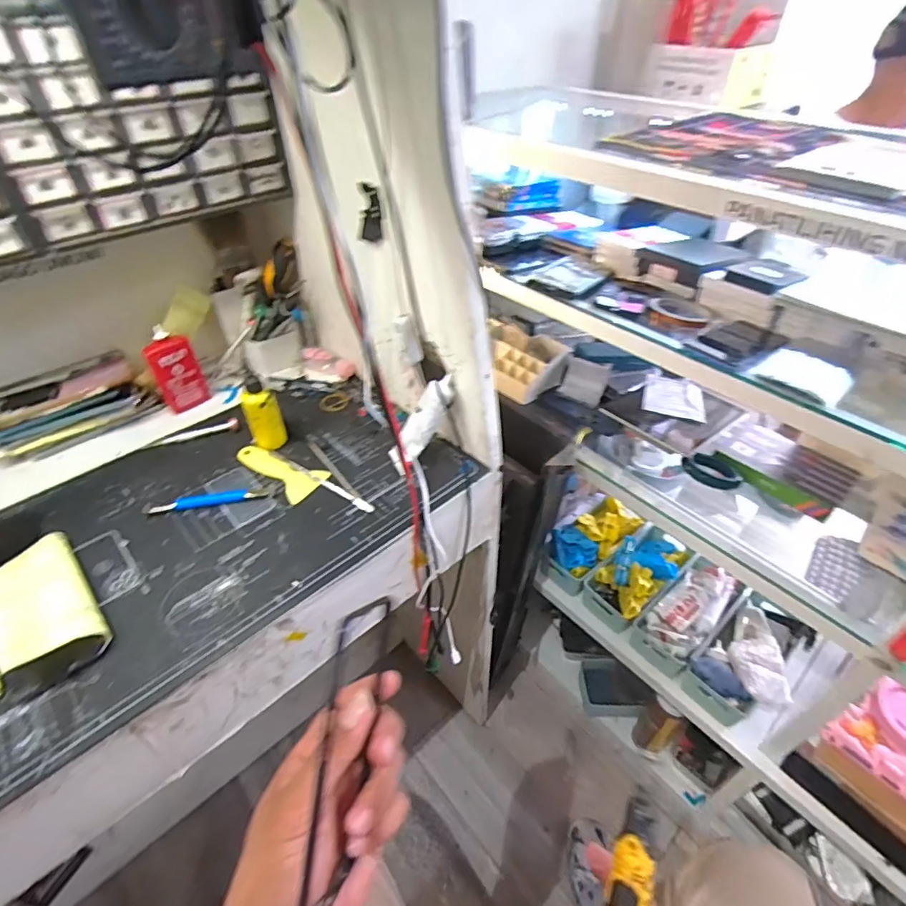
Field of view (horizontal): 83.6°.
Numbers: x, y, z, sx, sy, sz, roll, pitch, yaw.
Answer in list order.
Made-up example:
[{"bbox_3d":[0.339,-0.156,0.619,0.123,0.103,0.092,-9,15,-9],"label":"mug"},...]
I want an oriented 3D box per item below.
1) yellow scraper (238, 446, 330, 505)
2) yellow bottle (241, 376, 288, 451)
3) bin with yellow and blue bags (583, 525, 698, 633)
[{"bbox_3d":[-0.211,0.019,0.606,0.119,0.004,0.054,22,47,23],"label":"yellow scraper"},{"bbox_3d":[-0.230,-0.047,0.617,0.039,0.085,0.038,-17,45,-17],"label":"yellow bottle"},{"bbox_3d":[0.373,0.235,0.998,0.246,0.084,0.117,-31,50,-29],"label":"bin with yellow and blue bags"}]

